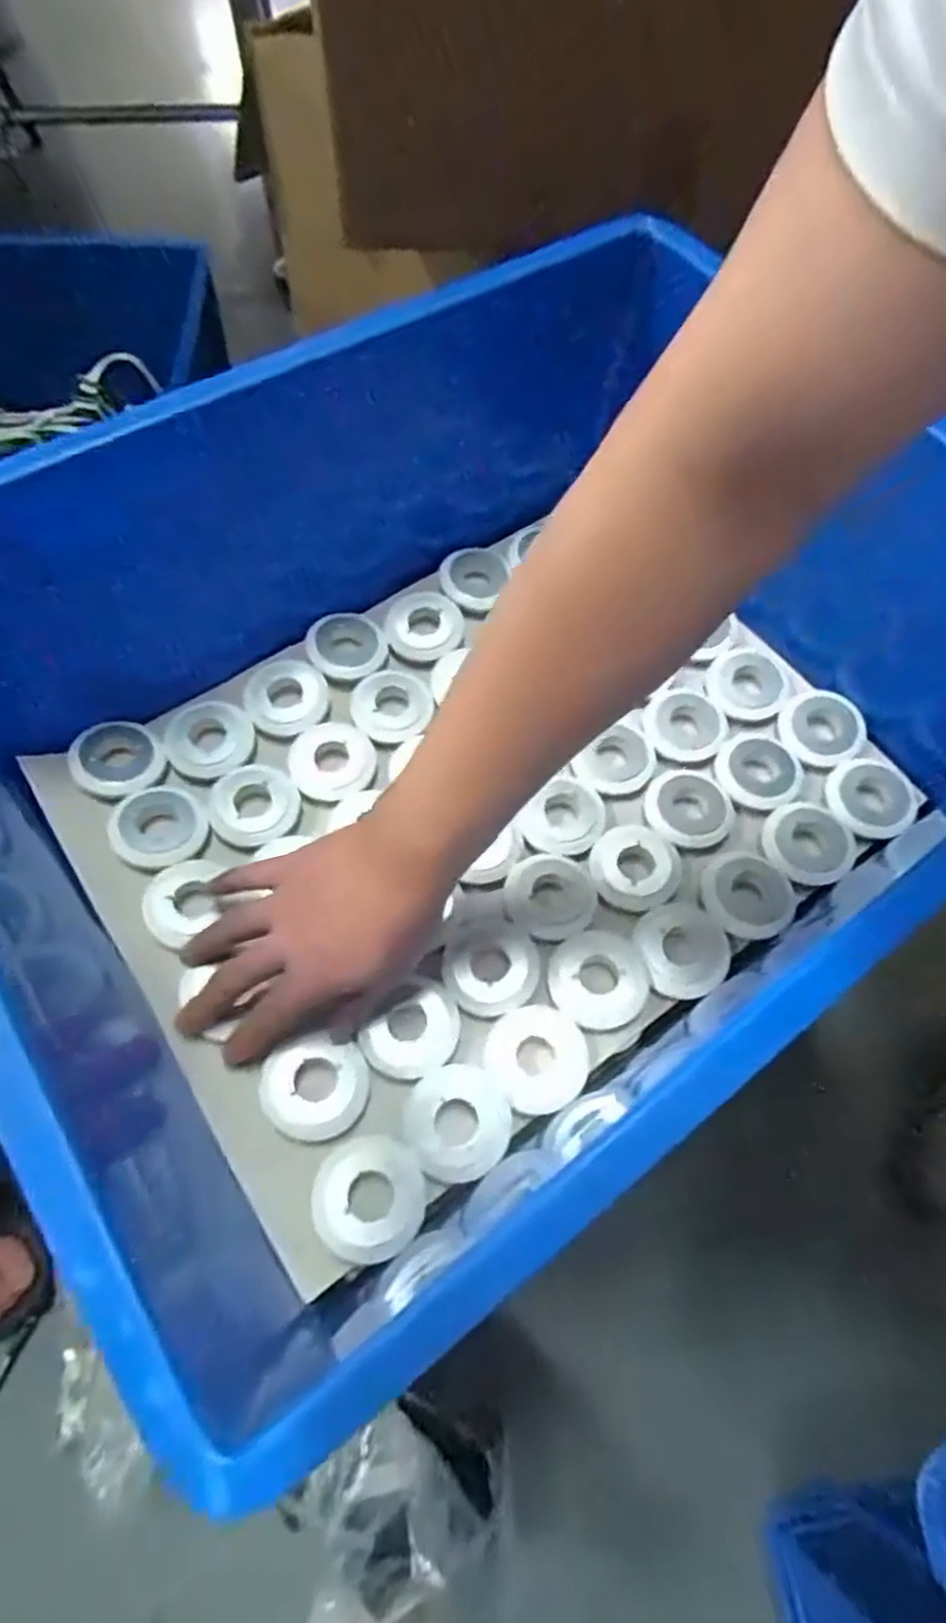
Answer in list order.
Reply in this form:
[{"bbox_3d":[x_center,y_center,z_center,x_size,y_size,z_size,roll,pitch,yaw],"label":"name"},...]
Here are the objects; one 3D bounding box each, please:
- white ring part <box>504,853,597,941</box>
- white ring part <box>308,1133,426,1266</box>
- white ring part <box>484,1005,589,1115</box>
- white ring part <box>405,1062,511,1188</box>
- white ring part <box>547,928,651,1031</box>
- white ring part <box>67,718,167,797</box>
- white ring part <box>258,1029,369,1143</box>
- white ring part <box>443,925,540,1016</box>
[{"bbox_3d":[0.049,0.053,0.472,0.055,0.009,0.056,1,65,-2],"label":"white ring part"},{"bbox_3d":[-0.053,0.198,0.384,0.054,0.015,0.055,-13,66,-9],"label":"white ring part"},{"bbox_3d":[0.036,0.138,0.420,0.056,0.008,0.056,1,65,-2],"label":"white ring part"},{"bbox_3d":[-0.009,0.168,0.407,0.054,0.007,0.057,-33,70,-16],"label":"white ring part"},{"bbox_3d":[0.074,0.098,0.442,0.057,0.008,0.057,1,65,-2],"label":"white ring part"},{"bbox_3d":[-0.230,-0.035,0.483,0.053,0.012,0.054,1,65,-2],"label":"white ring part"},{"bbox_3d":[-0.085,0.149,0.406,0.055,0.013,0.051,1,65,-2],"label":"white ring part"},{"bbox_3d":[0.011,0.094,0.450,0.055,0.012,0.053,1,65,-2],"label":"white ring part"}]

